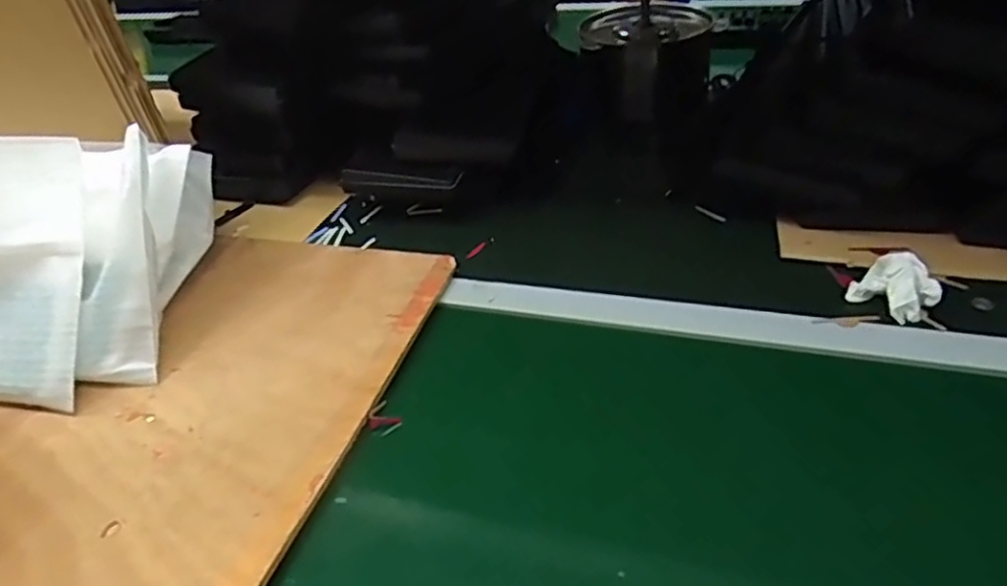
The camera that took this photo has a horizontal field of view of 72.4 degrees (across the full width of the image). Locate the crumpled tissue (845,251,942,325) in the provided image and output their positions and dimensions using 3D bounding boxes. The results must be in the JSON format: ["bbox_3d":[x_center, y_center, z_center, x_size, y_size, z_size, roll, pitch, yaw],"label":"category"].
[{"bbox_3d":[0.325,-0.008,0.571,0.045,0.035,0.061,-24,40,-22],"label":"crumpled tissue"}]

